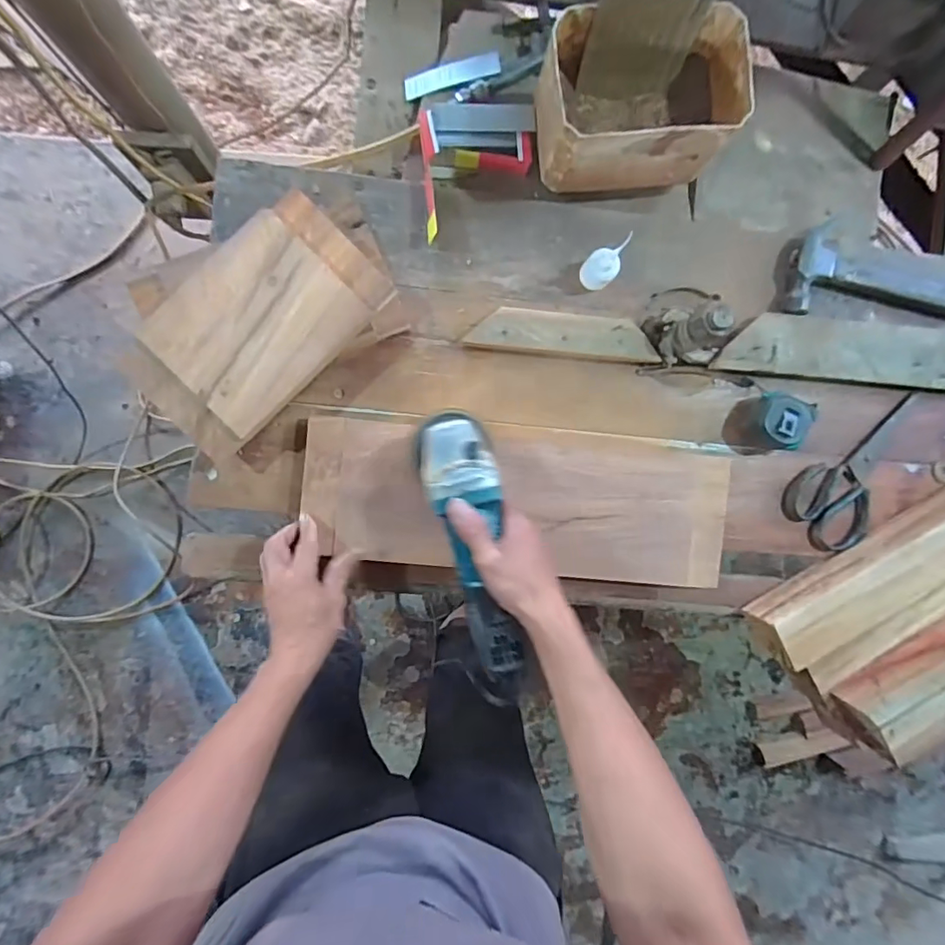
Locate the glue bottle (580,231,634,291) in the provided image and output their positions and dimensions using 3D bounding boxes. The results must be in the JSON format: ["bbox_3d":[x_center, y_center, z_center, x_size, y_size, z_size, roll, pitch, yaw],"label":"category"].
[{"bbox_3d":[0.147,-0.234,0.572,0.037,0.080,0.039,0,90,-4],"label":"glue bottle"}]

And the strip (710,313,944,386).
[{"bbox_3d":[0.464,-0.151,0.619,0.335,0.021,0.078,2,90,-4],"label":"strip"}]

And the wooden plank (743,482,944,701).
[{"bbox_3d":[0.580,0.077,0.607,0.527,0.067,0.111,-32,92,-3],"label":"wooden plank"}]

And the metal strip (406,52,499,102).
[{"bbox_3d":[-0.024,-0.461,0.593,0.113,0.009,0.025,-10,91,10],"label":"metal strip"}]

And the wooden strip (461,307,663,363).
[{"bbox_3d":[0.106,-0.156,0.584,0.218,0.015,0.051,5,83,-8],"label":"wooden strip"}]

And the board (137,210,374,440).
[{"bbox_3d":[-0.222,-0.154,0.530,0.147,0.024,0.188,44,87,-3],"label":"board"}]

